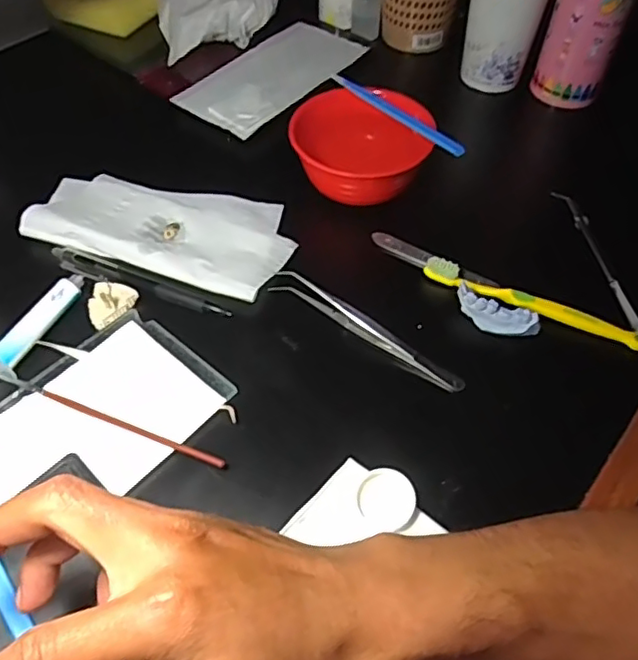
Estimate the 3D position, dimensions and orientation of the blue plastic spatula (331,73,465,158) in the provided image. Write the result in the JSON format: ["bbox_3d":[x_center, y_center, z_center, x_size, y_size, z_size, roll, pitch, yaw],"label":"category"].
[{"bbox_3d":[0.059,-0.170,0.471,0.009,0.007,0.137,-35,62,-23],"label":"blue plastic spatula"}]

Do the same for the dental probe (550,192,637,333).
[{"bbox_3d":[0.204,-0.061,0.444,0.008,0.008,0.142,-7,54,-6],"label":"dental probe"}]

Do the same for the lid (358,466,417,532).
[{"bbox_3d":[0.037,0.092,0.330,0.029,0.011,0.032,-12,55,-9],"label":"lid"}]

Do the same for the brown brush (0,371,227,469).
[{"bbox_3d":[-0.128,0.052,0.362,0.158,0.004,0.006,18,56,12],"label":"brown brush"}]

